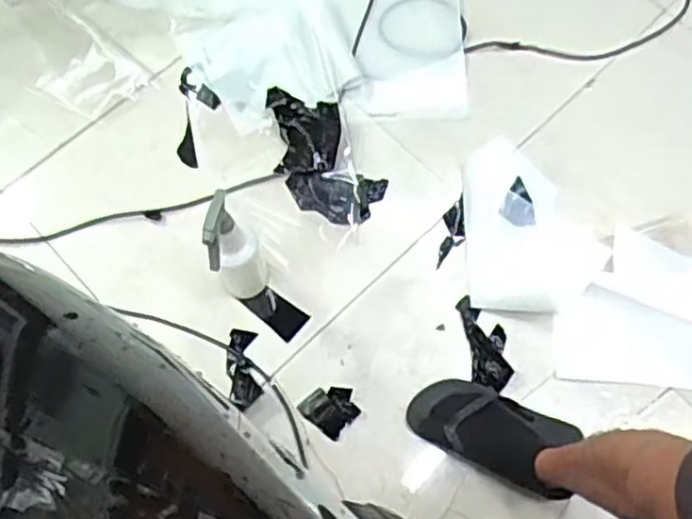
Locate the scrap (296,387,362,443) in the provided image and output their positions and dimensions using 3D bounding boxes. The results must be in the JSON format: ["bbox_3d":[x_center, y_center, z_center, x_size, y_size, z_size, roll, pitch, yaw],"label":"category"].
[{"bbox_3d":[-0.025,0.248,1.219,0.082,0.004,0.080,40,76,11],"label":"scrap"}]

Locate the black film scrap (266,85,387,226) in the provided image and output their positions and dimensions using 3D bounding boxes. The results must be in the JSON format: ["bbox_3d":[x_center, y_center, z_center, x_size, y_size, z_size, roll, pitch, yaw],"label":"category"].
[{"bbox_3d":[-0.059,-0.200,1.363,0.159,0.024,0.297,-32,75,-8],"label":"black film scrap"}]

